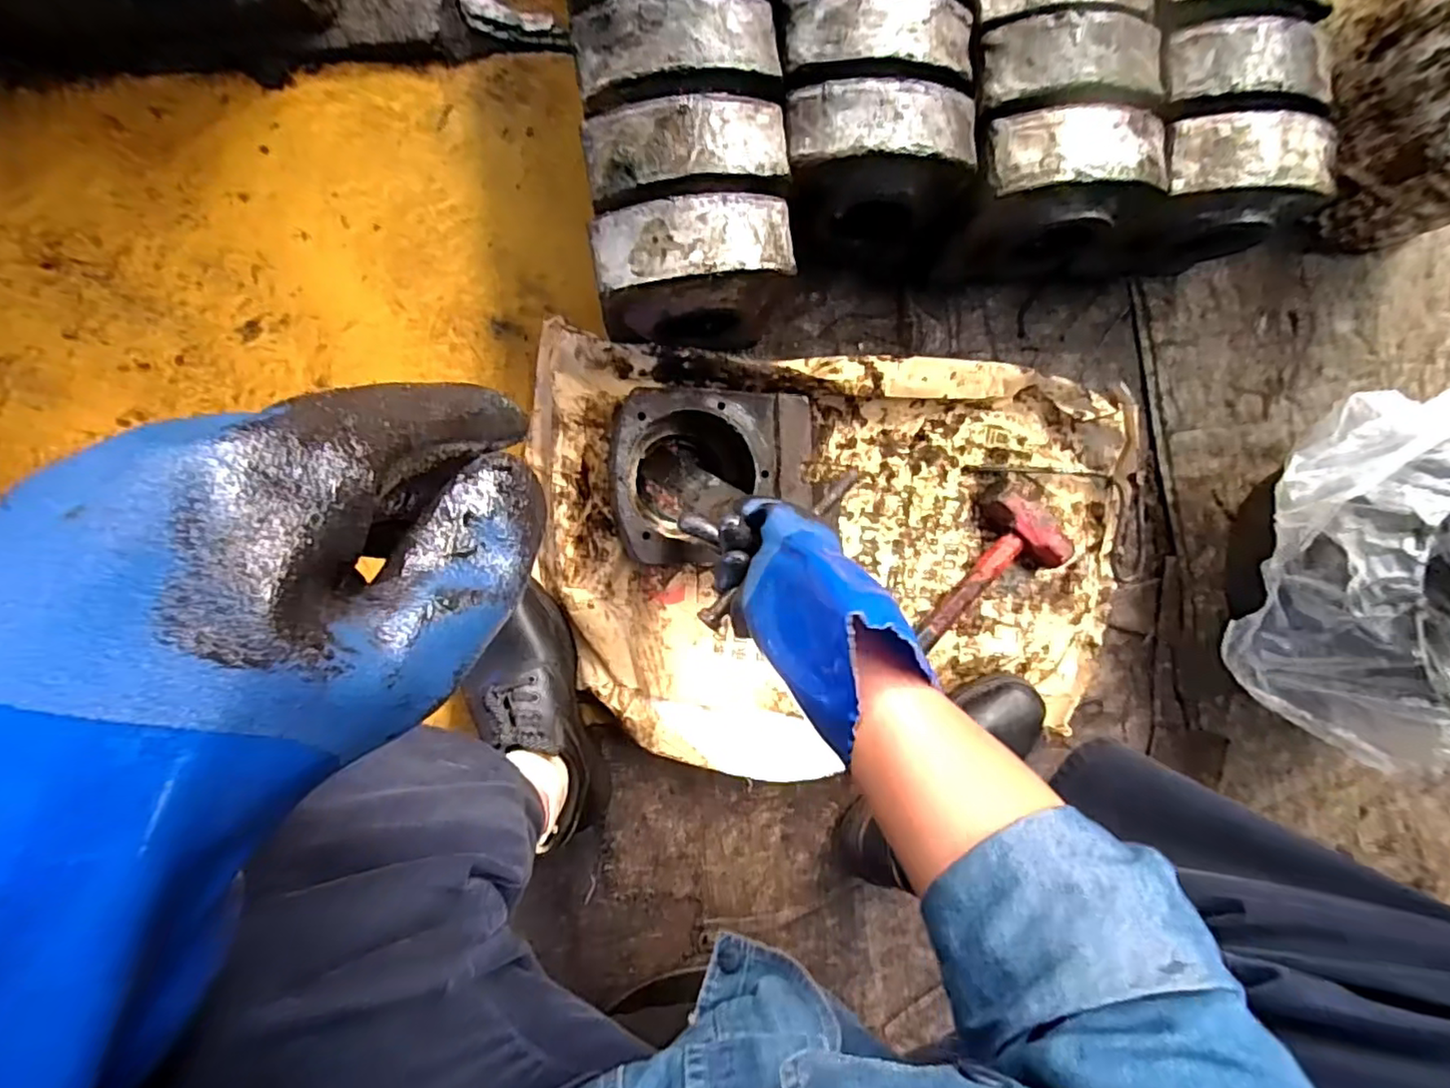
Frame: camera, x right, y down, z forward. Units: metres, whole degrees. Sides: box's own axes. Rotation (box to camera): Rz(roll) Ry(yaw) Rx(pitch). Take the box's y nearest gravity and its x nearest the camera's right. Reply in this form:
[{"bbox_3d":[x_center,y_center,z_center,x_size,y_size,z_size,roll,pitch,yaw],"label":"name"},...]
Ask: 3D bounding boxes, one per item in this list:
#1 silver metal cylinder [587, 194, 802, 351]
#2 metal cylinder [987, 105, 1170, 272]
[{"bbox_3d":[-0.026,-0.224,0.544,0.157,0.126,0.088,-12,93,-6],"label":"silver metal cylinder"},{"bbox_3d":[0.295,-0.317,0.608,0.161,0.182,0.093,-7,93,-6],"label":"metal cylinder"}]

